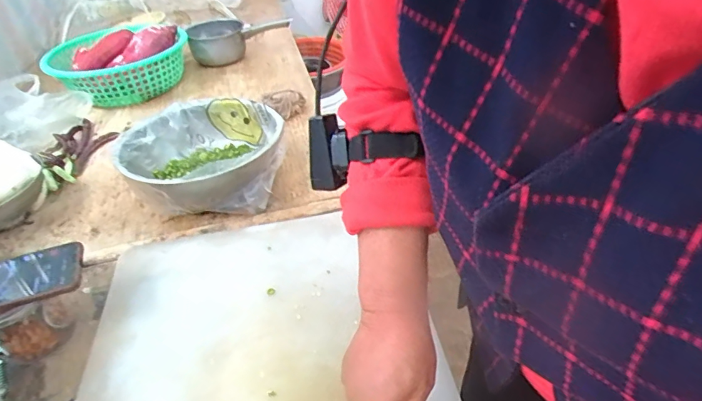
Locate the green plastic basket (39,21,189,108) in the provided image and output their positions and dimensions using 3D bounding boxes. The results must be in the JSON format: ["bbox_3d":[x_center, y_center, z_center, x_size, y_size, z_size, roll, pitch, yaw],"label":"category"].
[{"bbox_3d":[-0.562,-0.338,1.102,0.277,0.118,0.256,-4,39,2],"label":"green plastic basket"}]

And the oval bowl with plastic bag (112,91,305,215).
[{"bbox_3d":[-0.248,-0.083,0.767,0.262,0.081,0.257,-2,40,5],"label":"oval bowl with plastic bag"}]

